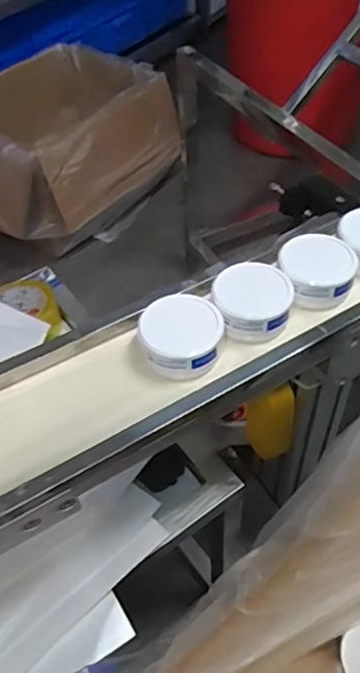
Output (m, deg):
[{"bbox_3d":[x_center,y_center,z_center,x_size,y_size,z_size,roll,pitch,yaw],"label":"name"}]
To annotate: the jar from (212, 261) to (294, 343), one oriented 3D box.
[{"bbox_3d":[0.068,-0.029,0.530,0.077,0.051,0.070,6,49,10],"label":"jar"}]

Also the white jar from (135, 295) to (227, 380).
[{"bbox_3d":[0.001,-0.001,0.509,0.072,0.035,0.075,1,48,5],"label":"white jar"}]

